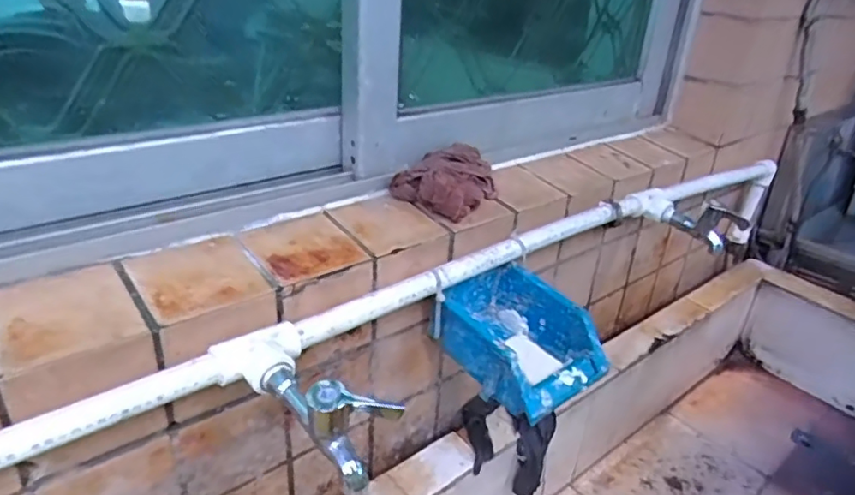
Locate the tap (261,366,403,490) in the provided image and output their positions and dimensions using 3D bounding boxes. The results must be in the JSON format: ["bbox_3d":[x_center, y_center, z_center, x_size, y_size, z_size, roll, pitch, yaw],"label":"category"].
[{"bbox_3d":[-0.080,0.120,0.430,0.126,0.068,0.045,23,32,32],"label":"tap"}]

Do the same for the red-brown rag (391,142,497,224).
[{"bbox_3d":[0.026,-0.081,0.689,0.090,0.053,0.128,20,31,29],"label":"red-brown rag"}]

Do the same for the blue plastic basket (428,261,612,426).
[{"bbox_3d":[0.096,0.096,0.637,0.126,0.077,0.170,-21,36,-40],"label":"blue plastic basket"}]

